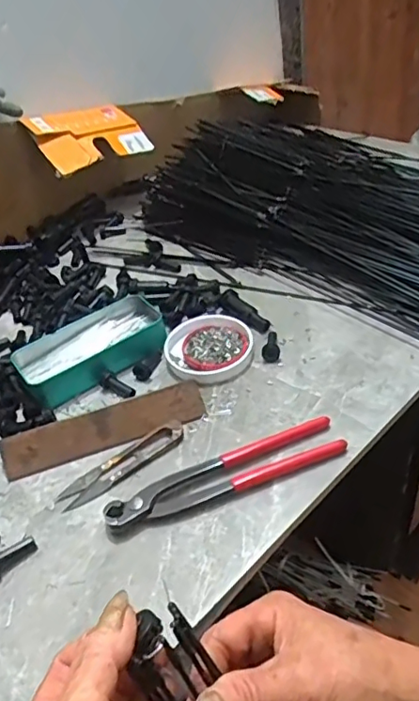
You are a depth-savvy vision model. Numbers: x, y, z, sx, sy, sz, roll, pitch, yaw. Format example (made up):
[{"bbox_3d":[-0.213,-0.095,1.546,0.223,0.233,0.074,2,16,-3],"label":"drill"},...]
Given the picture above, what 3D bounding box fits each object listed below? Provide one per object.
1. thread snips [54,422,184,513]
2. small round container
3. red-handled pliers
[{"bbox_3d":[-0.073,0.095,0.472,0.114,0.009,0.026,-31,46,-24],"label":"thread snips"},{"bbox_3d":[-0.001,-0.003,0.562,0.087,0.014,0.081,-4,41,4],"label":"small round container"},{"bbox_3d":[0.015,0.099,0.444,0.194,0.014,0.036,-19,42,-12],"label":"red-handled pliers"}]

